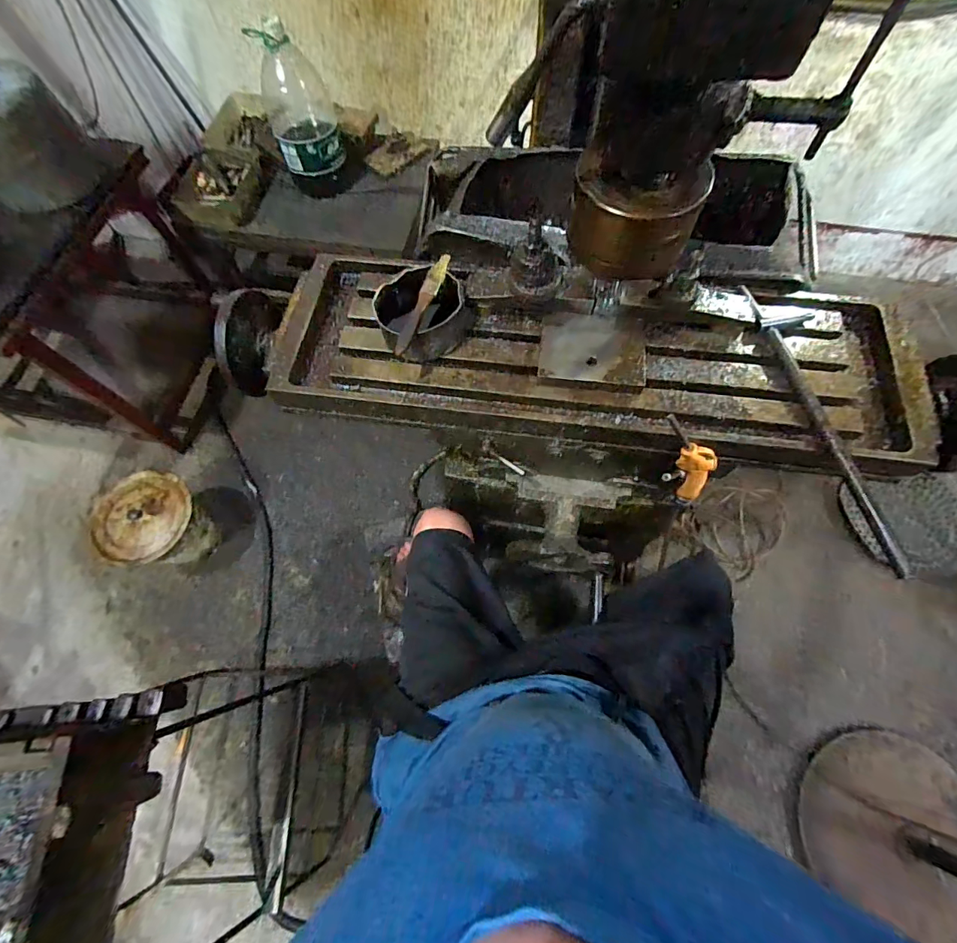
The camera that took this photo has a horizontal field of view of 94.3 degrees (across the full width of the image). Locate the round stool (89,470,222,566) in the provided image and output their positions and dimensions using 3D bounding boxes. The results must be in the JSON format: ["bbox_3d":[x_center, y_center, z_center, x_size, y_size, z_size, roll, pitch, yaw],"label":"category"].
[{"bbox_3d":[-0.864,0.153,1.242,0.233,0.259,0.227,0,68,1],"label":"round stool"}]

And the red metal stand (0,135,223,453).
[{"bbox_3d":[-1.069,-0.494,1.282,0.346,0.660,0.603,13,69,6],"label":"red metal stand"}]

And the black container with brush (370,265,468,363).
[{"bbox_3d":[-0.069,-0.200,0.562,0.114,0.060,0.102,-32,71,-11],"label":"black container with brush"}]

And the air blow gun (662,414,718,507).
[{"bbox_3d":[0.274,0.007,0.577,0.054,0.229,0.023,17,71,30],"label":"air blow gun"}]

